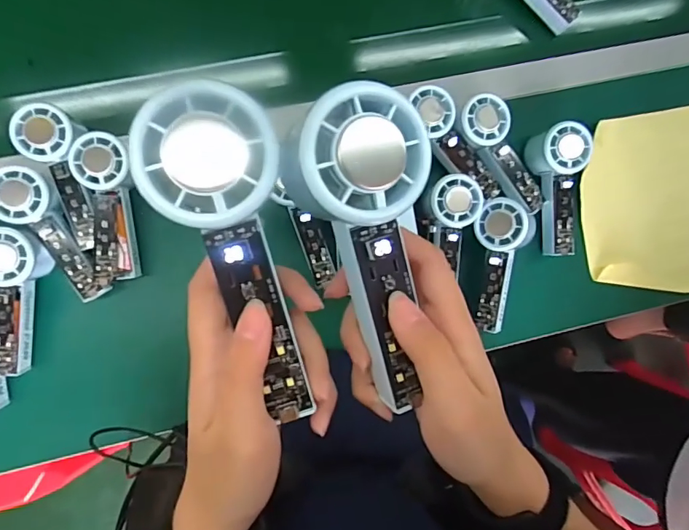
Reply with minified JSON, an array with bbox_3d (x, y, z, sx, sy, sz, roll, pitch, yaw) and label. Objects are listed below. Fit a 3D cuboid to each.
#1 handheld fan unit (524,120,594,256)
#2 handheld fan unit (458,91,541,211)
[{"bbox_3d":[0.248,-0.086,0.559,0.051,0.067,0.146,3,88,-6],"label":"handheld fan unit"},{"bbox_3d":[0.183,-0.126,0.546,0.052,0.029,0.147,-37,106,-6],"label":"handheld fan unit"}]

